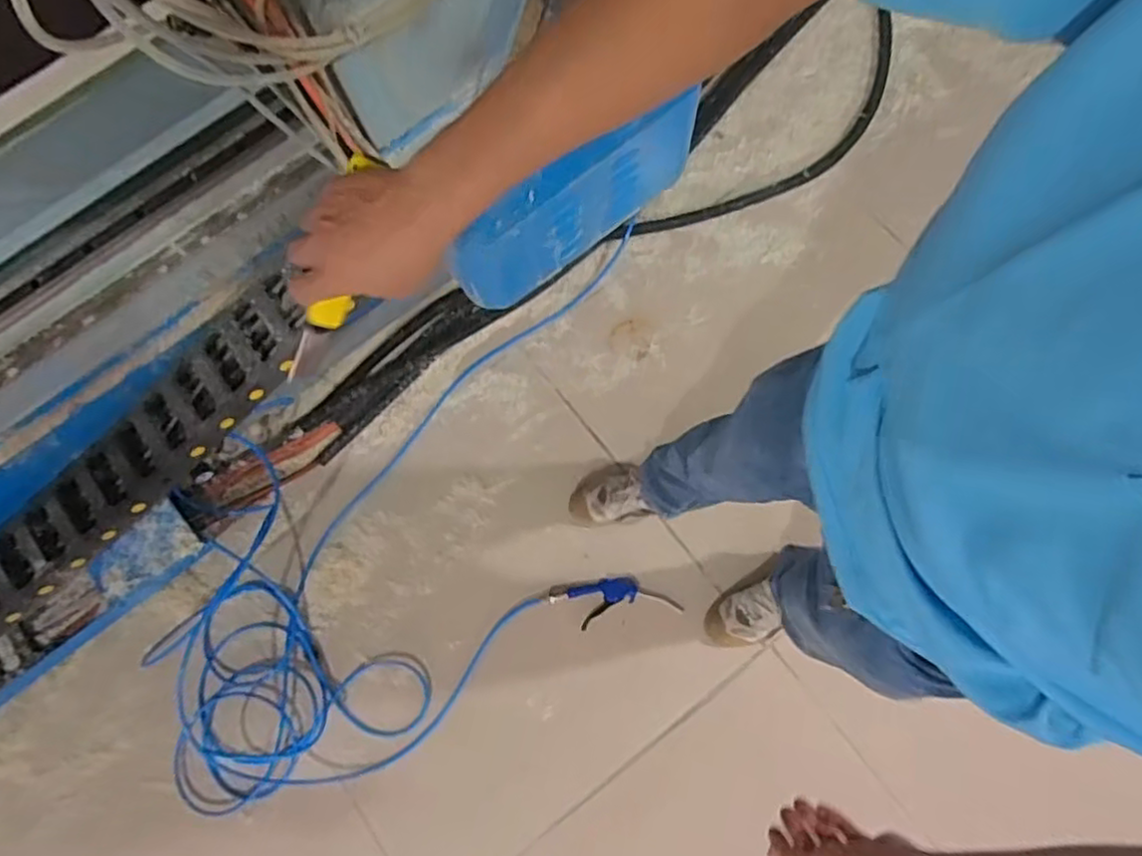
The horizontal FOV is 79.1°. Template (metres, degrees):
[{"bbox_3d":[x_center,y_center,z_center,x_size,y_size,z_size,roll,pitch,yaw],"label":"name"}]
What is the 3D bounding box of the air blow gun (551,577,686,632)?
[{"bbox_3d":[0.085,0.342,1.375,0.247,0.030,0.088,-12,75,0],"label":"air blow gun"}]

